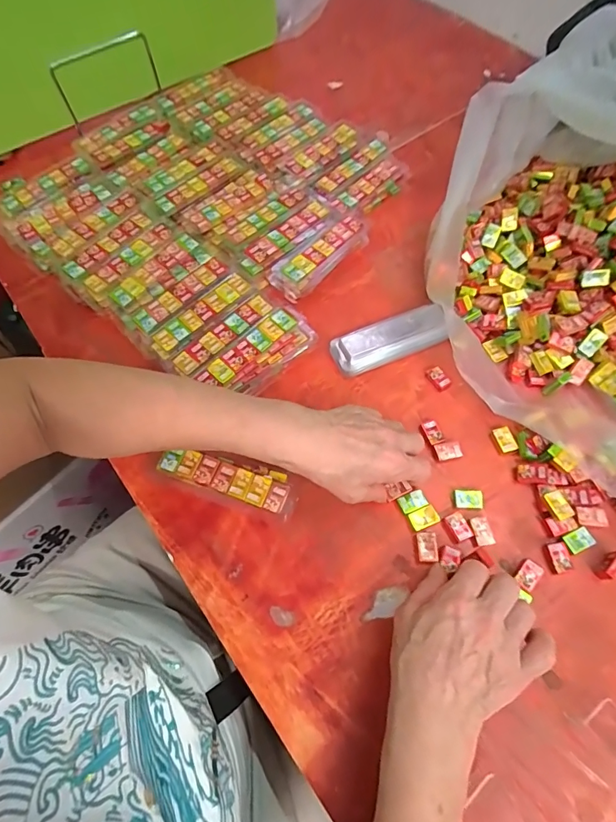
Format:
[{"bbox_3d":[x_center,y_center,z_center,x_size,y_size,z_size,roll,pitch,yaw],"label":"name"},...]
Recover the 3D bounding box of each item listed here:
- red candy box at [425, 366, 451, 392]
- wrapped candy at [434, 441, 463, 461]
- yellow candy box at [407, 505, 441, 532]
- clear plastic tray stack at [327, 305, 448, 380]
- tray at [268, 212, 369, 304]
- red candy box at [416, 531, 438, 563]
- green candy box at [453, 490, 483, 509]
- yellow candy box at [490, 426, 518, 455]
[{"bbox_3d":[0.140,-0.035,0.444,0.018,0.006,0.026,-30,67,-12],"label":"red candy box"},{"bbox_3d":[0.138,0.040,0.409,0.024,0.008,0.017,-12,64,-5],"label":"wrapped candy"},{"bbox_3d":[0.107,0.098,0.382,0.027,0.007,0.017,-20,65,-8],"label":"yellow candy box"},{"bbox_3d":[0.090,-0.080,0.463,0.129,0.021,0.048,-20,65,-8],"label":"clear plastic tray stack"},{"bbox_3d":[0.016,-0.185,0.500,0.139,0.031,0.052,-41,70,-17],"label":"tray"},{"bbox_3d":[0.106,0.122,0.371,0.016,0.009,0.026,0,64,1],"label":"red candy box"},{"bbox_3d":[0.150,0.082,0.388,0.026,0.011,0.017,2,64,2],"label":"green candy box"},{"bbox_3d":[0.194,0.030,0.413,0.019,0.008,0.025,-14,65,-5],"label":"yellow candy box"}]

